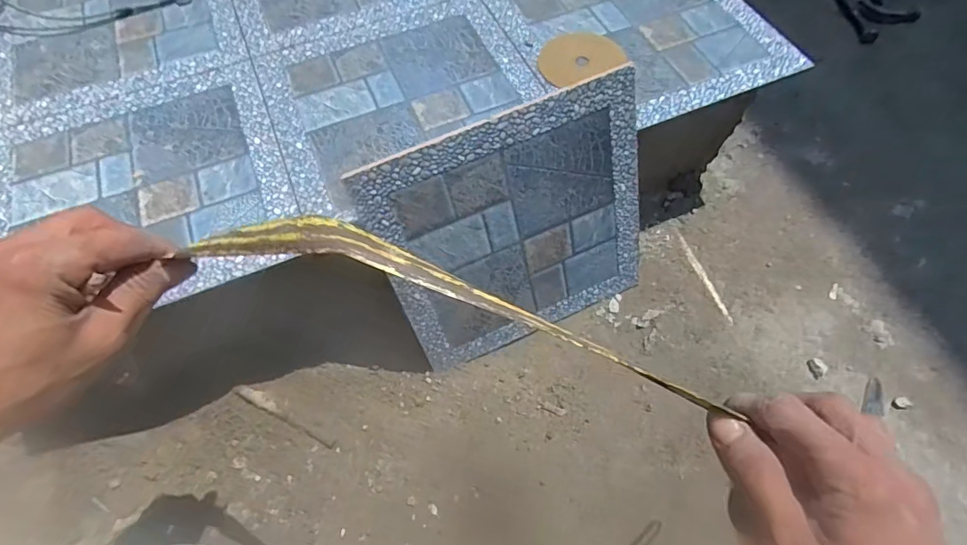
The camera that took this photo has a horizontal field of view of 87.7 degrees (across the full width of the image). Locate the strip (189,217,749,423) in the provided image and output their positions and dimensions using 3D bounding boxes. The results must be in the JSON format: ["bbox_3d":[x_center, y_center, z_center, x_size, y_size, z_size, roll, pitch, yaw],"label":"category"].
[{"bbox_3d":[-0.011,0.015,0.235,0.258,0.042,0.021,19,66,-1],"label":"strip"}]

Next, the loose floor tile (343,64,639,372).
[{"bbox_3d":[0.041,-0.037,0.557,0.291,0.289,0.006,-23,42,-7],"label":"loose floor tile"}]

